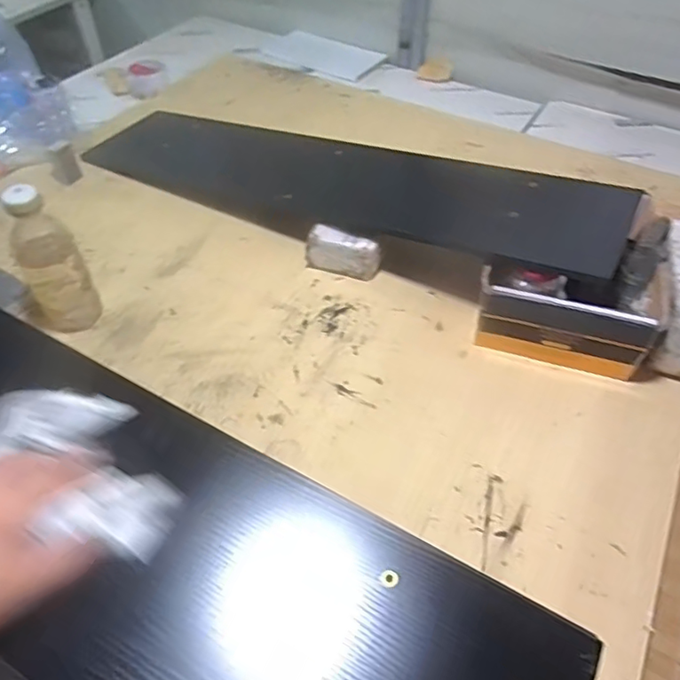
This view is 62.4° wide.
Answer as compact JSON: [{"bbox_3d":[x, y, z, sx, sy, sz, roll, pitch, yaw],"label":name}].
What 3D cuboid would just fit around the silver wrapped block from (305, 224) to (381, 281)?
[{"bbox_3d":[0.005,-0.130,0.845,0.111,0.062,0.042,10,48,6],"label":"silver wrapped block"}]

